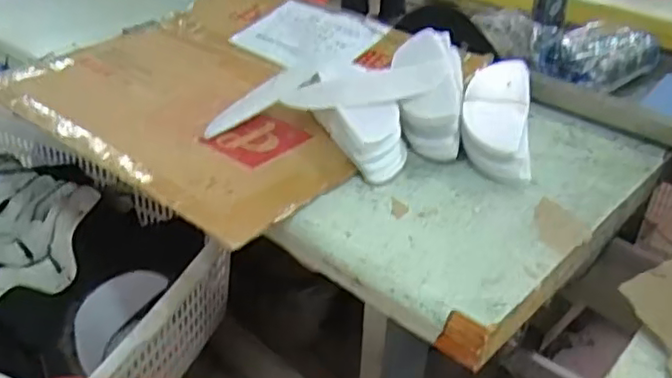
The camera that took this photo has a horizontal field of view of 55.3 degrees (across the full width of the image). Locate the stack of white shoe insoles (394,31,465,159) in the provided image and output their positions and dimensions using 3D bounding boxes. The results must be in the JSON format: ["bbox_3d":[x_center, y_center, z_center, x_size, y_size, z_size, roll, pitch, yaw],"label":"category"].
[{"bbox_3d":[0.116,-0.128,0.808,0.084,0.053,0.232,0,39,8],"label":"stack of white shoe insoles"}]

